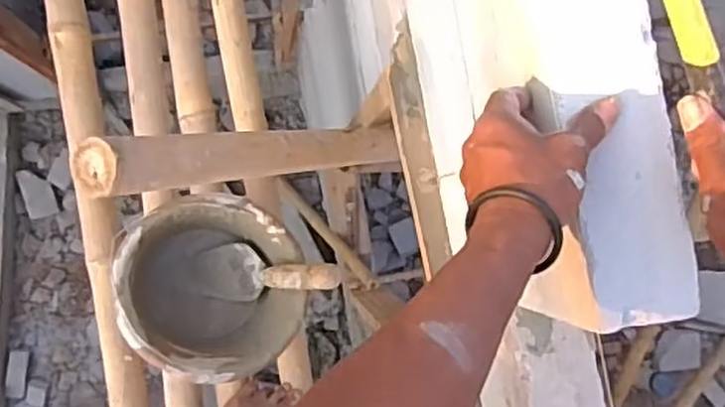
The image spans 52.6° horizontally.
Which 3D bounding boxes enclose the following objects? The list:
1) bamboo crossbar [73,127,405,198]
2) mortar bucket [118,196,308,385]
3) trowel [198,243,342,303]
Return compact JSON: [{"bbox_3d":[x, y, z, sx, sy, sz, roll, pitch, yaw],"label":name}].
[{"bbox_3d":[-0.100,-0.056,0.891,0.076,0.565,0.063,-13,90,31],"label":"bamboo crossbar"},{"bbox_3d":[-0.214,0.115,1.083,0.237,0.210,0.246,0,88,-7],"label":"mortar bucket"},{"bbox_3d":[-0.136,0.099,1.066,0.061,0.272,0.087,-3,88,-48],"label":"trowel"}]

